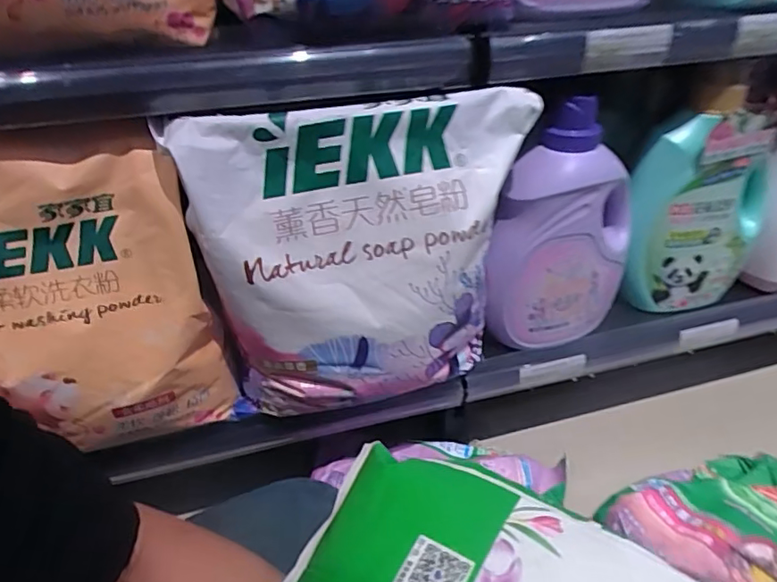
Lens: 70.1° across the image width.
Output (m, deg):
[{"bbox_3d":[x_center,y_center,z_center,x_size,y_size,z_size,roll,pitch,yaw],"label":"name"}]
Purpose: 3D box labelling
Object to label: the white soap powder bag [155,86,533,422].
[{"bbox_3d":[-0.014,-0.026,0.536,0.313,0.285,0.087,-11,37,-12],"label":"white soap powder bag"}]

